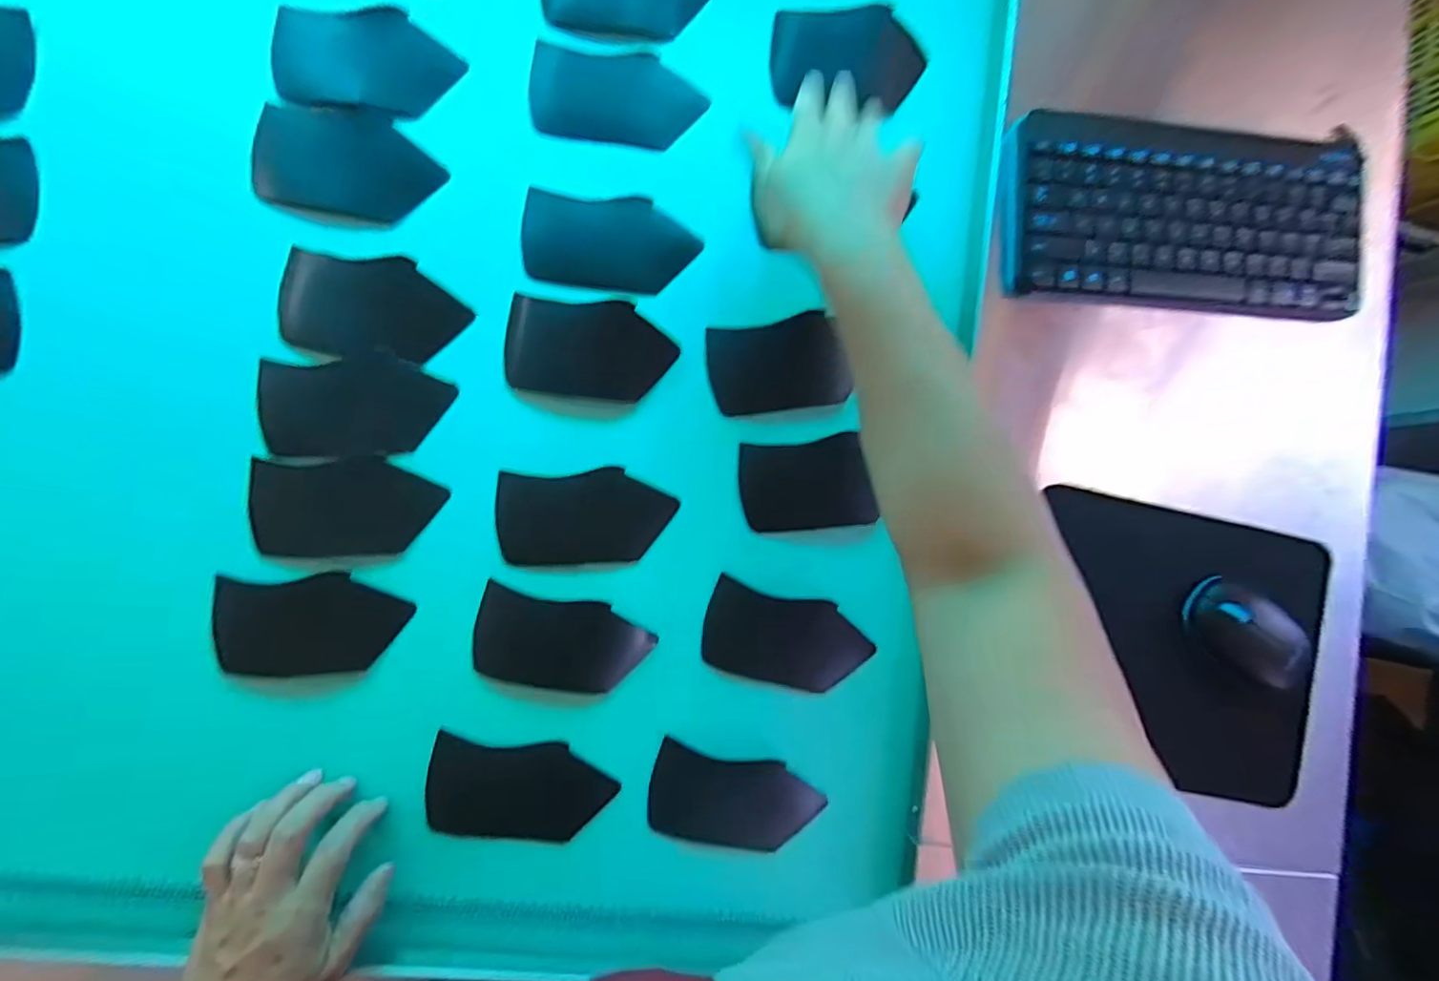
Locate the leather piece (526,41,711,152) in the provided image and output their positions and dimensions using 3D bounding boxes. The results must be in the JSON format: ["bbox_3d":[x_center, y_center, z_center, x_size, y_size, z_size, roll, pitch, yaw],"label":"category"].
[{"bbox_3d":[-0.078,-0.300,0.469,0.127,0.004,0.067,5,93,-5],"label":"leather piece"}]

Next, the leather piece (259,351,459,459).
[{"bbox_3d":[-0.257,-0.060,0.436,0.124,0.009,0.068,-5,93,-11],"label":"leather piece"}]

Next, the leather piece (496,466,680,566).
[{"bbox_3d":[-0.098,0.019,0.453,0.125,0.006,0.067,-2,95,-6],"label":"leather piece"}]

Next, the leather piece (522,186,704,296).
[{"bbox_3d":[-0.082,-0.187,0.465,0.127,0.005,0.070,6,85,-7],"label":"leather piece"}]

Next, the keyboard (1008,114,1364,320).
[{"bbox_3d":[0.354,-0.205,0.463,0.277,0.027,0.131,3,87,-6],"label":"keyboard"}]

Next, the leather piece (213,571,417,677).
[{"bbox_3d":[-0.284,0.093,0.423,0.125,0.014,0.069,-3,88,-6],"label":"leather piece"}]

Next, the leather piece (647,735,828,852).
[{"bbox_3d":[0.011,0.231,0.456,0.124,0.007,0.067,12,87,0],"label":"leather piece"}]

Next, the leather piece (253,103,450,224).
[{"bbox_3d":[-0.269,-0.236,0.444,0.125,0.006,0.071,7,98,-6],"label":"leather piece"}]

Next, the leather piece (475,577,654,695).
[{"bbox_3d":[-0.115,0.112,0.448,0.123,0.004,0.065,13,87,-5],"label":"leather piece"}]

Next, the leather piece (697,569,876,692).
[{"bbox_3d":[0.052,0.114,0.467,0.125,0.004,0.068,15,92,-3],"label":"leather piece"}]

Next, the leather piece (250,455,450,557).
[{"bbox_3d":[-0.263,0.012,0.433,0.125,0.004,0.067,-2,88,-6],"label":"leather piece"}]

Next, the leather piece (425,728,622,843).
[{"bbox_3d":[-0.143,0.216,0.443,0.127,0.004,0.067,9,85,-8],"label":"leather piece"}]

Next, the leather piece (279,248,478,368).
[{"bbox_3d":[-0.247,-0.129,0.433,0.125,0.017,0.067,7,87,-6],"label":"leather piece"}]

